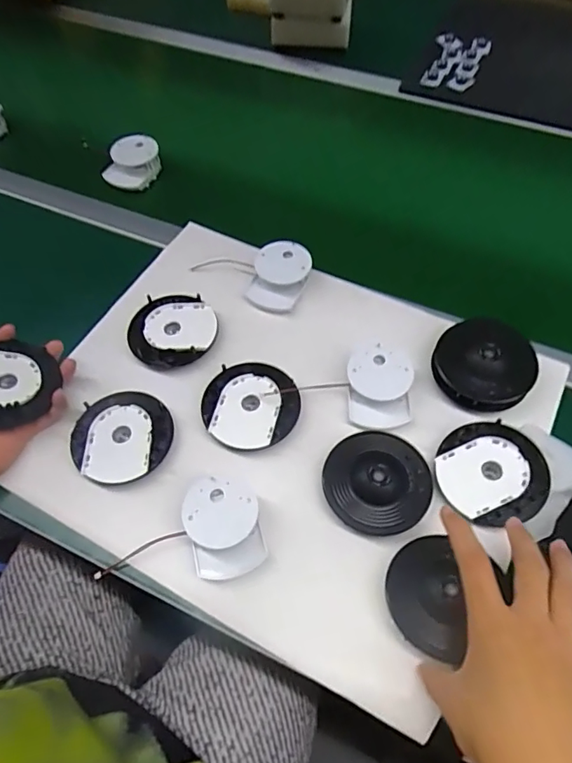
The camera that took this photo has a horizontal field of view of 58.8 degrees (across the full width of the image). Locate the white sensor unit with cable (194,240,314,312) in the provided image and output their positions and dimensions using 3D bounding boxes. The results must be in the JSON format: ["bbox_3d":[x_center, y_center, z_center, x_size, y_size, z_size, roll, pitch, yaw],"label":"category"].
[{"bbox_3d":[-0.038,-0.138,0.595,0.137,0.037,0.080,27,63,17],"label":"white sensor unit with cable"}]

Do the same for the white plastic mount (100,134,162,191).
[{"bbox_3d":[-0.216,-0.302,0.717,0.051,0.055,0.078,38,66,23],"label":"white plastic mount"}]

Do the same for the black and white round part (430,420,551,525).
[{"bbox_3d":[0.186,0.081,0.459,0.095,0.012,0.091,-11,58,-5],"label":"black and white round part"}]

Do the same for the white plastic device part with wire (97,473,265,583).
[{"bbox_3d":[-0.088,0.139,0.432,0.139,0.035,0.080,-22,60,-11],"label":"white plastic device part with wire"}]

